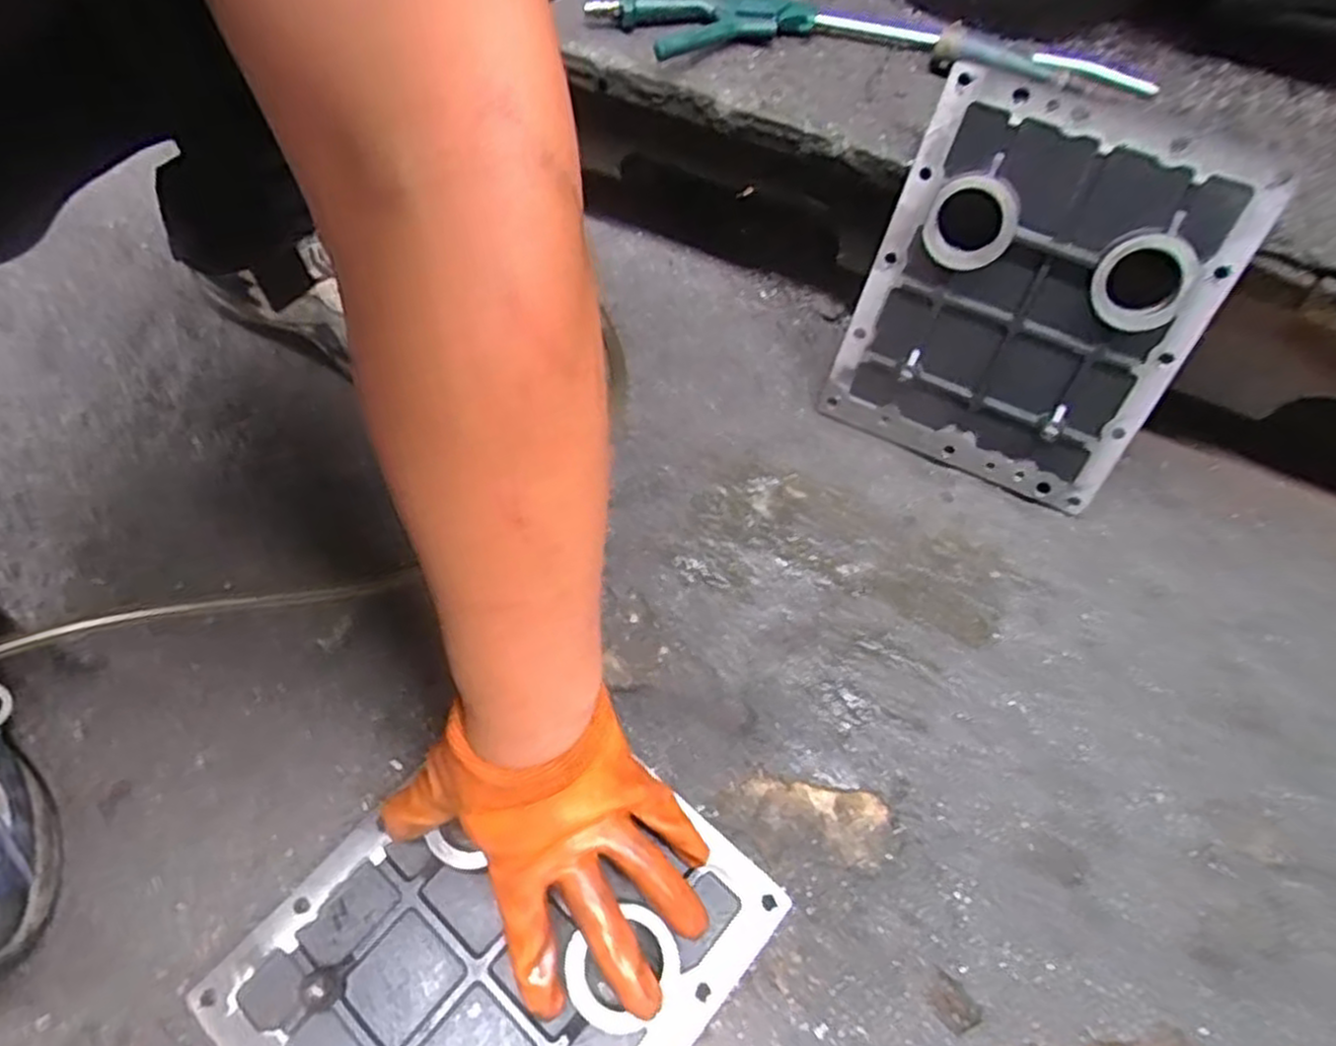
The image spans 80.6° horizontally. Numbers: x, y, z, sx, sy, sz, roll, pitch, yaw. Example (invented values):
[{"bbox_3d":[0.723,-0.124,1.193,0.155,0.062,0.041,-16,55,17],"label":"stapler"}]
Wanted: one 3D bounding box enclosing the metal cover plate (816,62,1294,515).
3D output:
[{"bbox_3d":[0.253,-0.155,0.560,0.217,0.258,0.044,30,33,18],"label":"metal cover plate"}]

